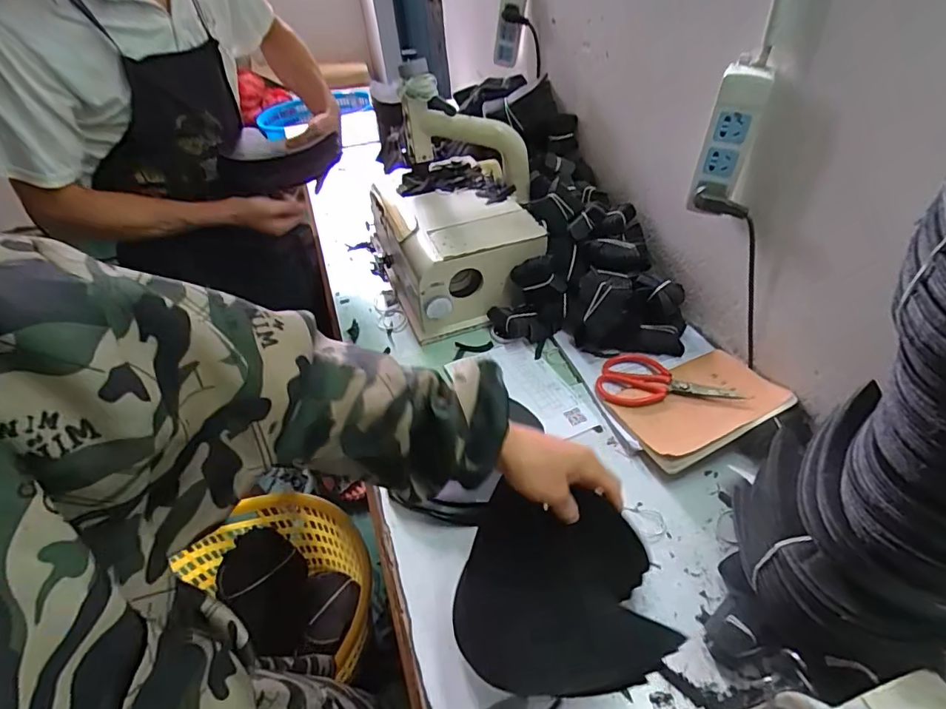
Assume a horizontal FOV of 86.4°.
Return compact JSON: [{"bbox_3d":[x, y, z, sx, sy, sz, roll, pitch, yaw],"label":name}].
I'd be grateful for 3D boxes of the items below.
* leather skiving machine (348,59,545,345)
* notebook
[{"bbox_3d":[-0.035,-0.264,0.879,0.285,0.293,0.333,-16,46,-9],"label":"leather skiving machine"},{"bbox_3d":[0.301,0.066,0.681,0.208,0.016,0.138,-22,41,-13],"label":"notebook"}]

